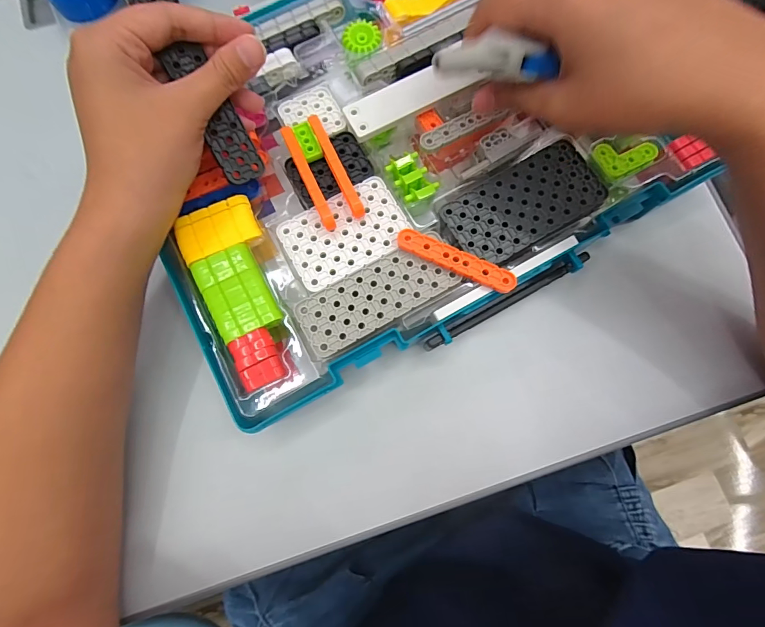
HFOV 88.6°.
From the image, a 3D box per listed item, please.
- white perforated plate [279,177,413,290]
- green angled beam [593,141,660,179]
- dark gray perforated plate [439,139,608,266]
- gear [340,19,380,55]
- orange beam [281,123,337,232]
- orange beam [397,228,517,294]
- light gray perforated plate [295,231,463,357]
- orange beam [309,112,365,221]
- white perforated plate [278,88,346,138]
[{"bbox_3d":[-0.023,-0.051,0.244,0.074,0.004,0.050,-28,80,-5],"label":"white perforated plate"},{"bbox_3d":[0.158,-0.103,0.254,0.038,0.004,0.025,-23,80,-4],"label":"green angled beam"},{"bbox_3d":[0.090,-0.071,0.247,0.100,0.004,0.051,-29,80,-5],"label":"dark gray perforated plate"},{"bbox_3d":[-0.014,-0.192,0.271,0.023,0.004,0.025,0,79,0],"label":"gear"},{"bbox_3d":[-0.046,-0.084,0.242,0.008,0.007,0.070,-24,80,-4],"label":"orange beam"},{"bbox_3d":[0.044,-0.032,0.234,0.074,0.004,0.014,24,81,5],"label":"orange beam"},{"bbox_3d":[-0.003,-0.012,0.236,0.096,0.004,0.036,-29,80,-5],"label":"light gray perforated plate"},{"bbox_3d":[-0.029,-0.092,0.243,0.008,0.008,0.070,-25,80,-4],"label":"orange beam"},{"bbox_3d":[-0.047,-0.131,0.260,0.037,0.004,0.036,-26,80,-4],"label":"white perforated plate"}]

